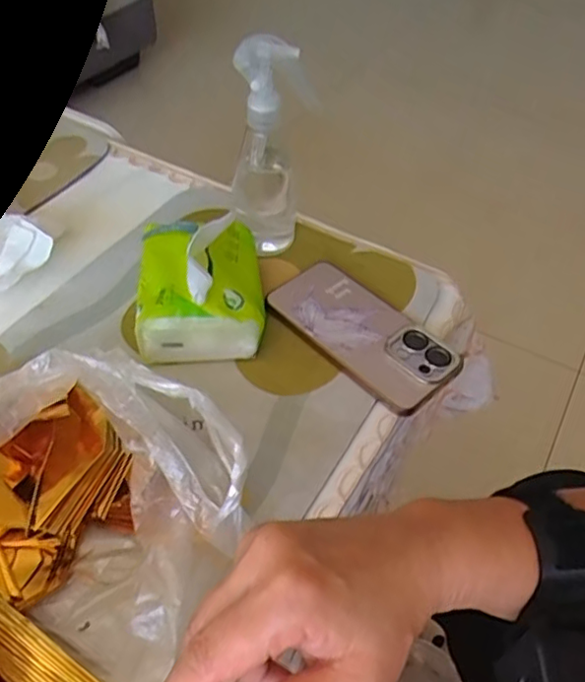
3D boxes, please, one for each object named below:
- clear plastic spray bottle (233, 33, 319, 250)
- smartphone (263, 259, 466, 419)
[{"bbox_3d":[-0.020,-0.158,0.515,0.062,0.183,0.047,-9,50,-10],"label":"clear plastic spray bottle"},{"bbox_3d":[0.057,-0.008,0.497,0.076,0.013,0.154,-35,59,-28],"label":"smartphone"}]

